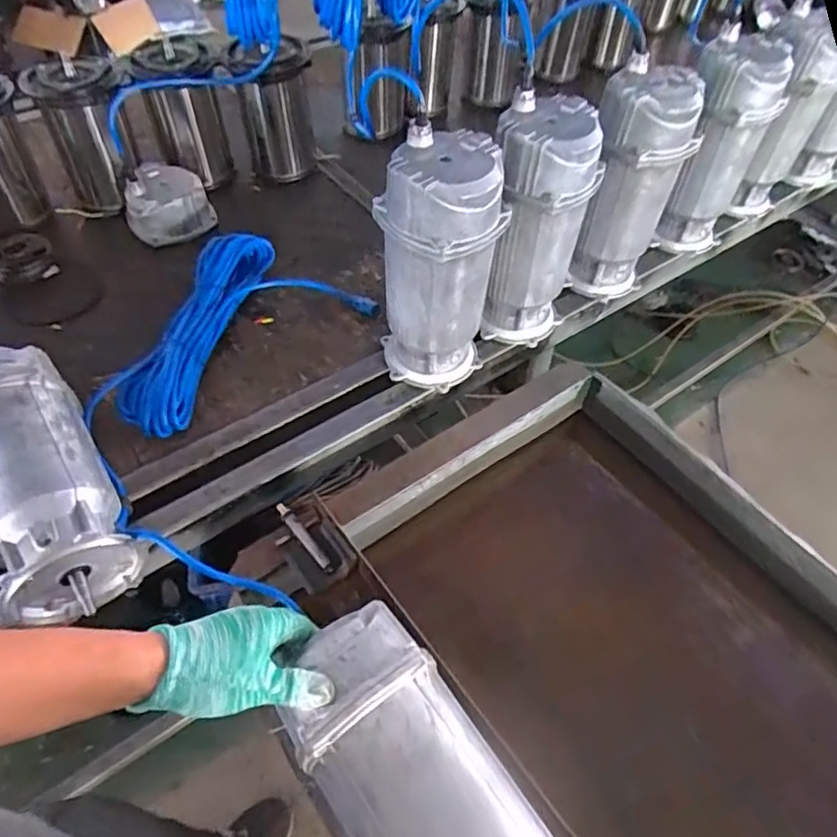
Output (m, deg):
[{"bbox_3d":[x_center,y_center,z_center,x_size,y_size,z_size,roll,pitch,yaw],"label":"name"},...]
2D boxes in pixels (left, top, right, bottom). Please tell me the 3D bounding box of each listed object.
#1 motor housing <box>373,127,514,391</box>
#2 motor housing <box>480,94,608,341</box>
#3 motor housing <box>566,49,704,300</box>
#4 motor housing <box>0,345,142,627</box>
[{"bbox_3d":[0.022,-0.172,0.748,0.140,0.302,0.121,8,52,3],"label":"motor housing"},{"bbox_3d":[0.146,-0.243,0.805,0.125,0.294,0.116,8,52,3],"label":"motor housing"},{"bbox_3d":[0.295,-0.319,0.875,0.130,0.297,0.110,16,53,9],"label":"motor housing"},{"bbox_3d":[-0.395,0.059,0.640,0.122,0.113,0.307,-28,59,-23],"label":"motor housing"}]

